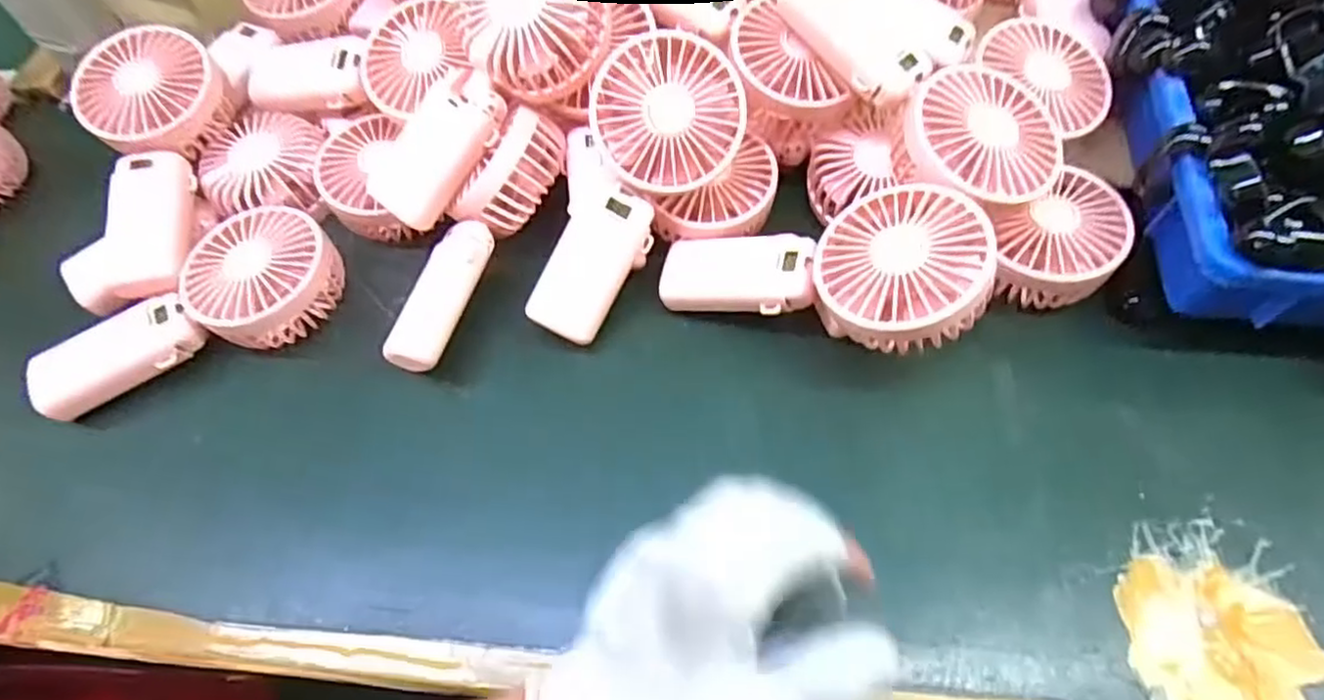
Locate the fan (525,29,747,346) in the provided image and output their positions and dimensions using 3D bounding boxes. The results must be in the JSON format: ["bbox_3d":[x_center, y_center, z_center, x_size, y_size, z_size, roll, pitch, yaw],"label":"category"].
[{"bbox_3d":[-0.019,-0.091,0.394,0.079,0.041,0.185,31,99,19],"label":"fan"}]

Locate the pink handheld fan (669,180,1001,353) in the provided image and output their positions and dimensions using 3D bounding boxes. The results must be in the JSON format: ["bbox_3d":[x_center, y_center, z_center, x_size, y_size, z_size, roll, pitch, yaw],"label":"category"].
[{"bbox_3d":[0.085,-0.041,0.381,0.178,0.034,0.085,1,57,32],"label":"pink handheld fan"}]

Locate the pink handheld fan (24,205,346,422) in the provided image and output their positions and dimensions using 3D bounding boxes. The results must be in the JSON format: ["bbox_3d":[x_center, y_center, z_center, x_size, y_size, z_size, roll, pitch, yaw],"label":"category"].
[{"bbox_3d":[-0.289,-0.026,0.421,0.182,0.044,0.084,-22,61,-10],"label":"pink handheld fan"}]

